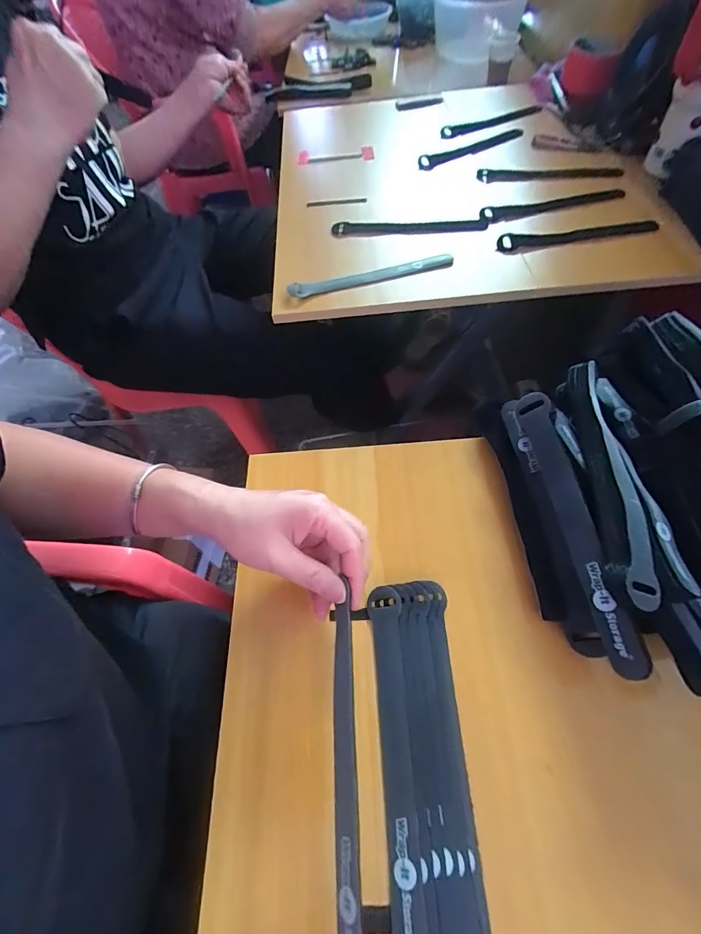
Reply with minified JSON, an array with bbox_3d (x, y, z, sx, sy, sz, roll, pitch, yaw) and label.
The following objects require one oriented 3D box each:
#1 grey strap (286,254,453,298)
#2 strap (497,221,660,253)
[{"bbox_3d":[0.027,-0.222,0.458,0.199,0.006,0.023,-17,58,-5],"label":"grey strap"},{"bbox_3d":[0.298,-0.300,0.507,0.233,0.004,0.030,-13,58,-3],"label":"strap"}]

